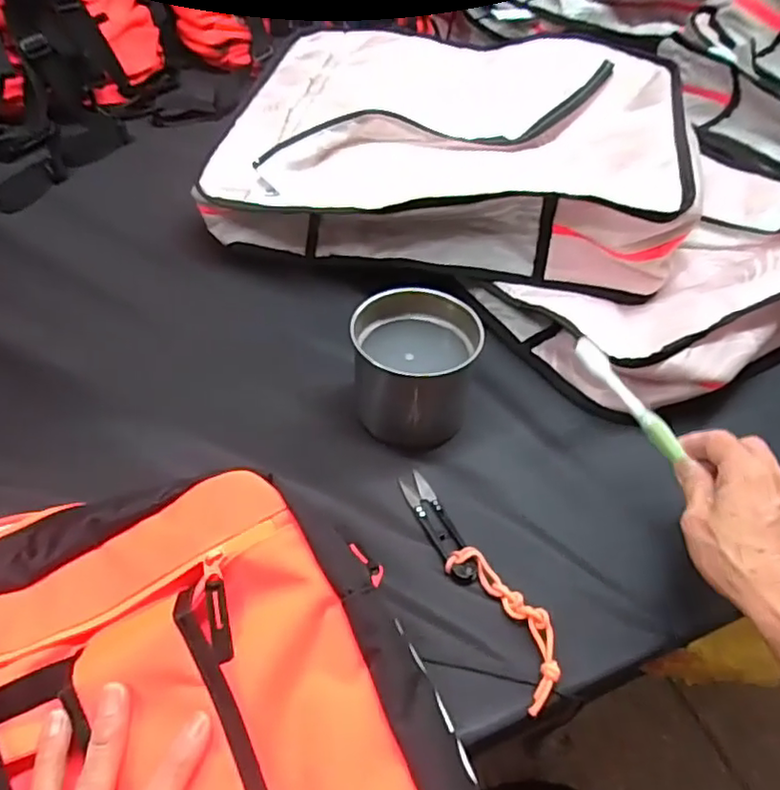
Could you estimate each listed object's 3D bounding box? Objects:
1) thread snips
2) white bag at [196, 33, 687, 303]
[{"bbox_3d":[0.062,0.125,0.439,0.036,0.018,0.186,-20,51,-20],"label":"thread snips"},{"bbox_3d":[0.066,-0.287,0.714,0.489,0.125,0.333,11,48,7],"label":"white bag"}]

